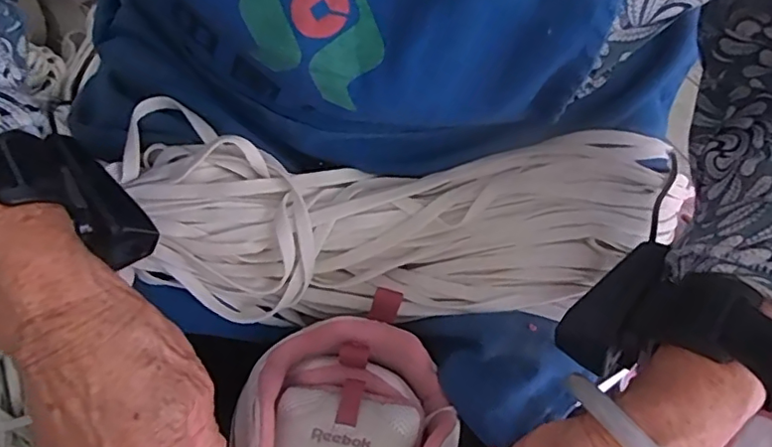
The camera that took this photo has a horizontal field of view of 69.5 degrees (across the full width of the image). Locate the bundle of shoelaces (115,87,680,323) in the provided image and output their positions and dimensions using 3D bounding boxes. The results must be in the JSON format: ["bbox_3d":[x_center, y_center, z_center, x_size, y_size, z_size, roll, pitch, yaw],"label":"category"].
[{"bbox_3d":[0.021,-0.003,0.337,0.356,0.060,0.119,3,70,-2],"label":"bundle of shoelaces"}]

